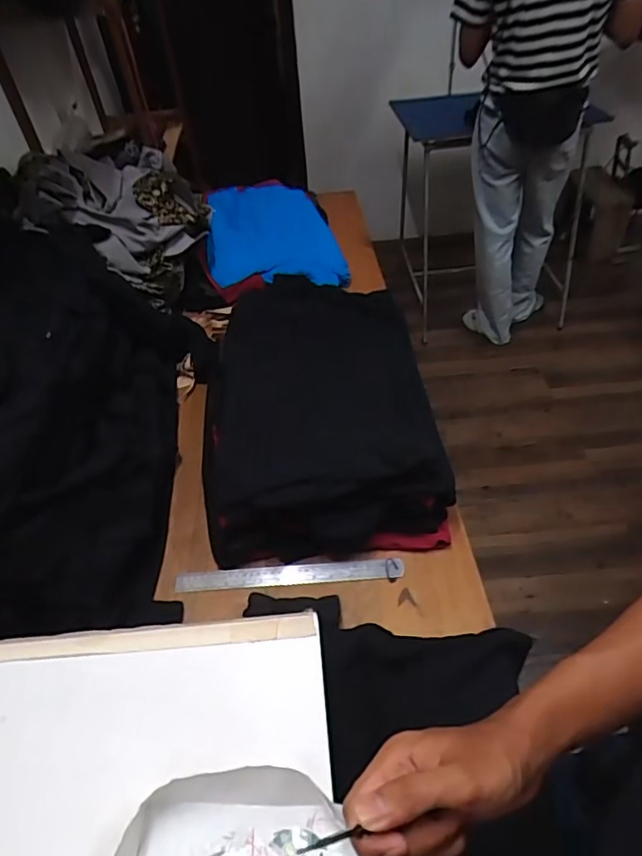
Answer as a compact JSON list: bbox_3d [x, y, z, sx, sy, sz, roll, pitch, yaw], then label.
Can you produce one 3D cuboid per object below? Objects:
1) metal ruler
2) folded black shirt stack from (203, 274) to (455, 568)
[{"bbox_3d":[-0.045,0.211,0.795,0.322,0.008,0.028,-4,59,1],"label":"metal ruler"},{"bbox_3d":[-0.004,-0.048,0.943,0.348,0.130,0.530,-6,46,0],"label":"folded black shirt stack"}]

